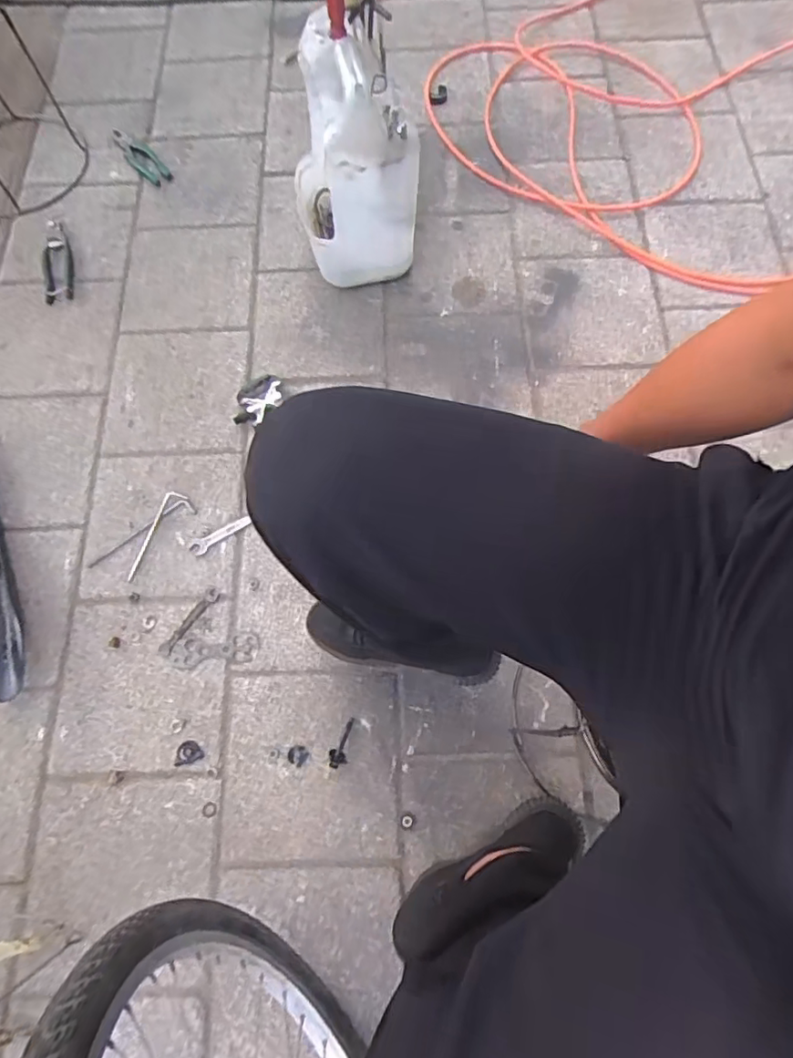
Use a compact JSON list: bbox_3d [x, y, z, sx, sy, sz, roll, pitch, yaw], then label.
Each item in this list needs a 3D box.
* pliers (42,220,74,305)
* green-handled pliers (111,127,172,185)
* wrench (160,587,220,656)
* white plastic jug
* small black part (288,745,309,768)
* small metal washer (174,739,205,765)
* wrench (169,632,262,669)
[{"bbox_3d":[-0.653,-0.516,1.070,0.058,0.017,0.180,-12,74,-3],"label":"pliers"},{"bbox_3d":[-0.537,-0.781,1.159,0.056,0.010,0.203,-37,76,-10],"label":"green-handled pliers"},{"bbox_3d":[-0.316,0.141,0.848,0.021,0.006,0.121,33,77,10],"label":"wrench"},{"bbox_3d":[-0.079,-0.602,0.911,0.173,0.346,0.217,-16,72,-3],"label":"white plastic jug"},{"bbox_3d":[-0.140,0.320,0.788,0.028,0.004,0.026,0,73,0],"label":"small black part"},{"bbox_3d":[-0.297,0.318,0.788,0.039,0.004,0.031,-25,75,-7],"label":"small metal washer"},{"bbox_3d":[-0.272,0.182,0.835,0.131,0.006,0.043,-5,73,-1],"label":"wrench"}]

